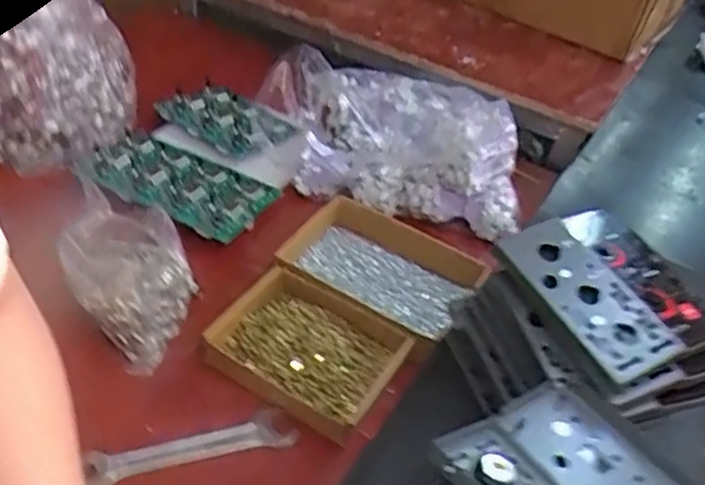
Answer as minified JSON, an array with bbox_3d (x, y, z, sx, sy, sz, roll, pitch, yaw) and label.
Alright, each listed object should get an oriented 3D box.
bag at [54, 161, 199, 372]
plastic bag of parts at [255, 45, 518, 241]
[{"bbox_3d":[-0.224,0.034,0.708,0.117,0.125,0.137,-11,45,-22],"label":"bag"},{"bbox_3d":[0.057,-0.156,0.918,0.327,0.159,0.206,13,41,4],"label":"plastic bag of parts"}]

